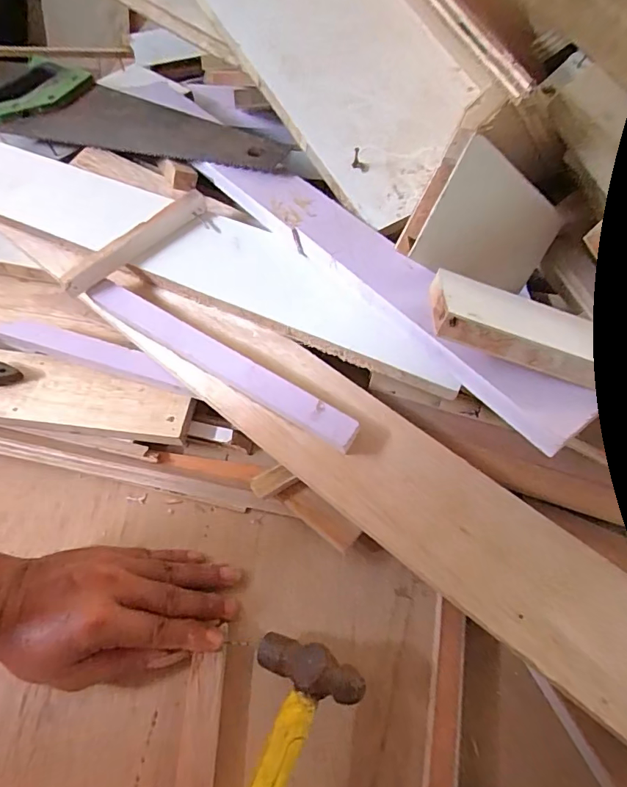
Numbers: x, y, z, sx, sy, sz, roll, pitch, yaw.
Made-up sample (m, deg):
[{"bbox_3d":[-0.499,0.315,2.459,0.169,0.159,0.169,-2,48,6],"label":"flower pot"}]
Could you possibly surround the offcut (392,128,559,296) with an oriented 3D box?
[{"bbox_3d":[0.136,-0.124,0.362,0.149,0.086,0.012,13,23,-40],"label":"offcut"}]

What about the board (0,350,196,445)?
[{"bbox_3d":[-0.254,0.000,0.432,0.287,0.017,0.069,8,62,5],"label":"board"}]

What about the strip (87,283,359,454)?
[{"bbox_3d":[-0.076,-0.024,0.373,0.245,0.026,0.021,29,63,17],"label":"strip"}]

